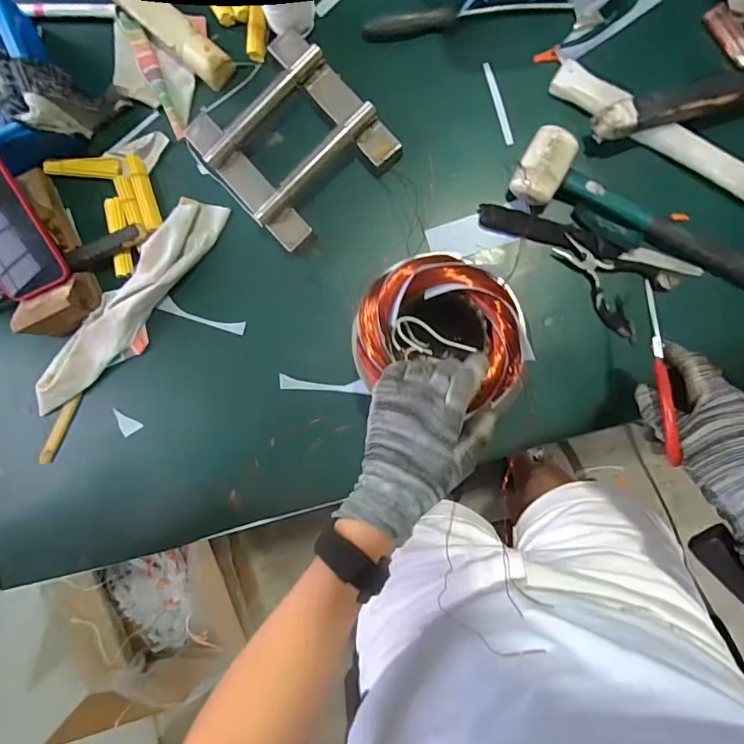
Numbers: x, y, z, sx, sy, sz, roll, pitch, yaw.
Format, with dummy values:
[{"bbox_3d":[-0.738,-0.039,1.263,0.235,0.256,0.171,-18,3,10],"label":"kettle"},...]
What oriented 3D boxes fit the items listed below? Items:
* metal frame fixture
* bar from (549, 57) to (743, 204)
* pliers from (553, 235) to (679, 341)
[{"bbox_3d":[-0.096,-0.270,0.561,0.182,0.043,0.203,-42,85,6],"label":"metal frame fixture"},{"bbox_3d":[0.324,-0.239,0.502,0.299,0.029,0.036,36,95,6],"label":"bar"},{"bbox_3d":[0.260,-0.103,0.533,0.126,0.018,0.081,34,95,7],"label":"pliers"}]

